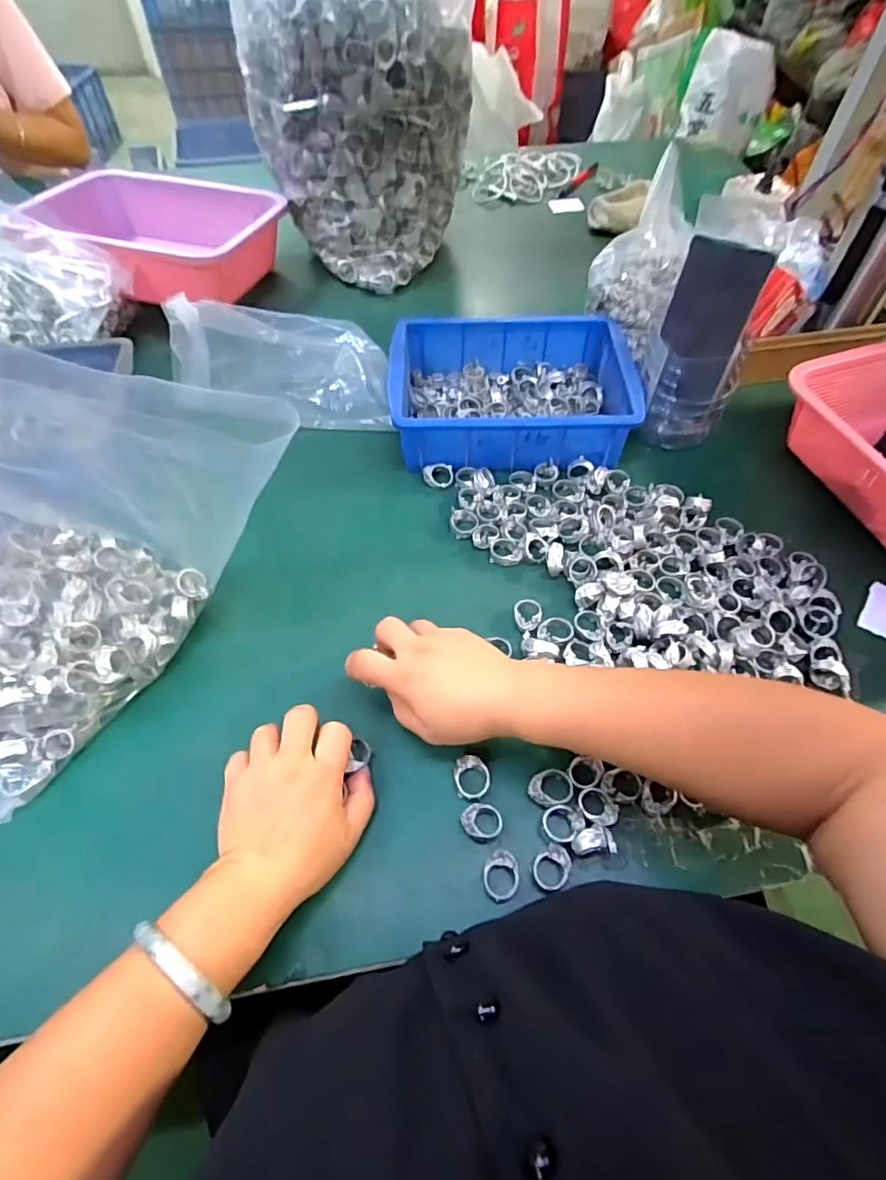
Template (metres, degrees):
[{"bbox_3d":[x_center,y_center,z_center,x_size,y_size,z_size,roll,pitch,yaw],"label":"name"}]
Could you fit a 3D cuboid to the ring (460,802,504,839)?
[{"bbox_3d":[0.027,0.159,0.385,0.029,0.007,0.024,-7,57,-5],"label":"ring"}]

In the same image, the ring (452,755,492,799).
[{"bbox_3d":[0.021,0.135,0.404,0.027,0.009,0.031,-10,57,-7],"label":"ring"}]

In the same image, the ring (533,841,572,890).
[{"bbox_3d":[0.073,0.185,0.374,0.028,0.009,0.023,-35,63,-21],"label":"ring"}]

